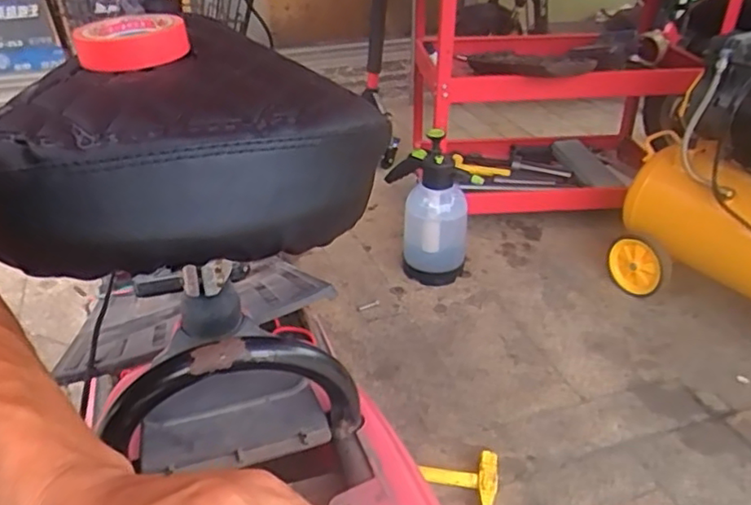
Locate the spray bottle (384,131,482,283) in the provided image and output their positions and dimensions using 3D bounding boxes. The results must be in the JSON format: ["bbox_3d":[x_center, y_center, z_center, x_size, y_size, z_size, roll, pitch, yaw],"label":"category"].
[{"bbox_3d":[0.127,-0.094,1.417,0.125,0.311,0.168,-15,37,-25],"label":"spray bottle"}]

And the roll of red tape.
[{"bbox_3d":[-0.129,-0.111,0.324,0.055,0.018,0.050,-14,35,-20],"label":"roll of red tape"}]

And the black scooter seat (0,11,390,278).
[{"bbox_3d":[-0.101,-0.056,0.304,0.165,0.075,0.176,28,42,36],"label":"black scooter seat"}]

